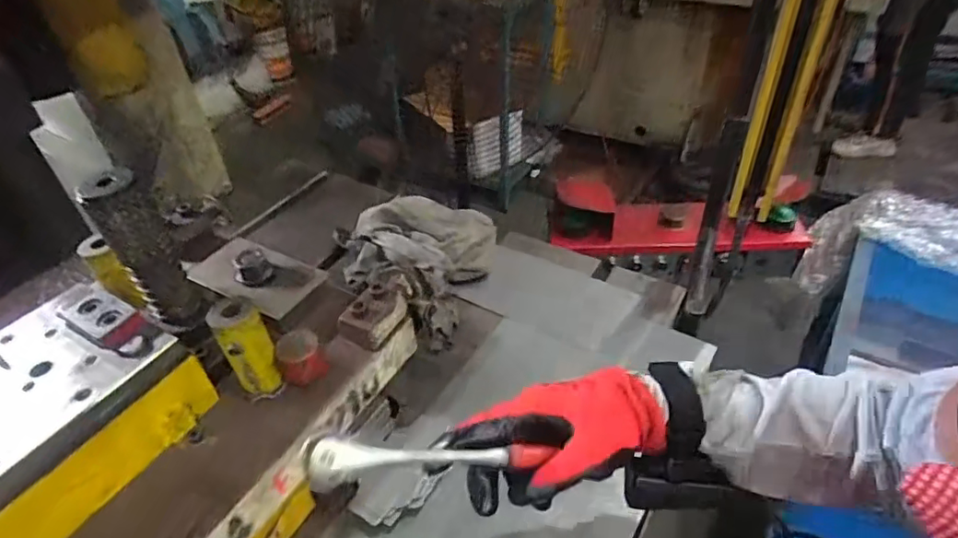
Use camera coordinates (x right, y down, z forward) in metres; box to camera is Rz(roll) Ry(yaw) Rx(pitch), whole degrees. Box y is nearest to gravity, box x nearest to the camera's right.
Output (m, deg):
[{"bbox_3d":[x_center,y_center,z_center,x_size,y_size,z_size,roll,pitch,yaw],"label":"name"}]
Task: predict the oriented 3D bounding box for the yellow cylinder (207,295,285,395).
[{"bbox_3d":[-0.209,0.072,0.515,0.040,0.095,0.038,-26,45,-22],"label":"yellow cylinder"}]

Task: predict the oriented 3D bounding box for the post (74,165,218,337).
[{"bbox_3d":[-0.298,-0.011,0.512,0.048,0.158,0.049,8,43,15],"label":"post"}]

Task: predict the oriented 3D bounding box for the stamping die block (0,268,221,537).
[{"bbox_3d":[-0.376,0.127,0.461,0.188,0.088,0.235,17,45,23],"label":"stamping die block"}]

